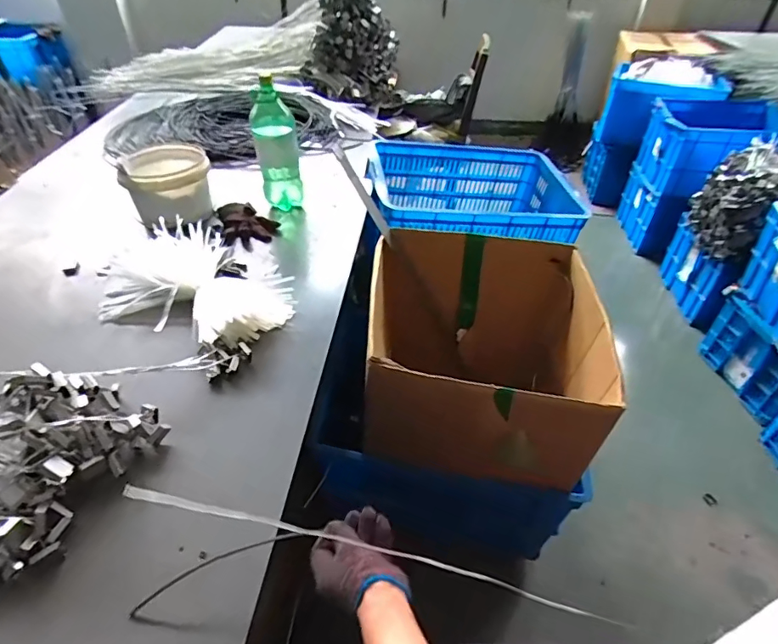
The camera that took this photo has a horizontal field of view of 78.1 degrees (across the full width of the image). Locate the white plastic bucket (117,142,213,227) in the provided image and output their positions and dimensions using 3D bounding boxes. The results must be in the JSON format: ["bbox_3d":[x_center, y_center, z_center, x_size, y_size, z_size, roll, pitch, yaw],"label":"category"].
[{"bbox_3d":[-0.563,-0.346,1.245,0.206,0.142,0.232,-17,46,-18],"label":"white plastic bucket"}]

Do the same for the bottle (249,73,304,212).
[{"bbox_3d":[-0.283,-0.437,1.209,0.103,0.292,0.100,-11,44,-12],"label":"bottle"}]

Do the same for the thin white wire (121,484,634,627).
[{"bbox_3d":[-0.002,0.268,0.553,0.599,0.021,0.014,17,43,-5],"label":"thin white wire"}]

